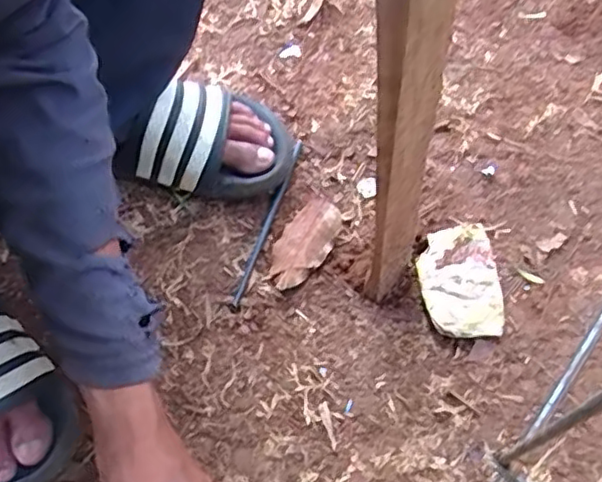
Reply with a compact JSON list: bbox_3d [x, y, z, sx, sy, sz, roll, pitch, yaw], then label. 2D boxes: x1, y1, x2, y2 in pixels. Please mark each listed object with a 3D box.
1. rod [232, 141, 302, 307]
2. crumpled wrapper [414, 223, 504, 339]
[{"bbox_3d":[-0.028,-0.023,0.591,0.009,0.009,0.184,16,63,9],"label":"rod"},{"bbox_3d":[0.139,0.034,0.553,0.064,0.021,0.106,-5,62,-1],"label":"crumpled wrapper"}]

